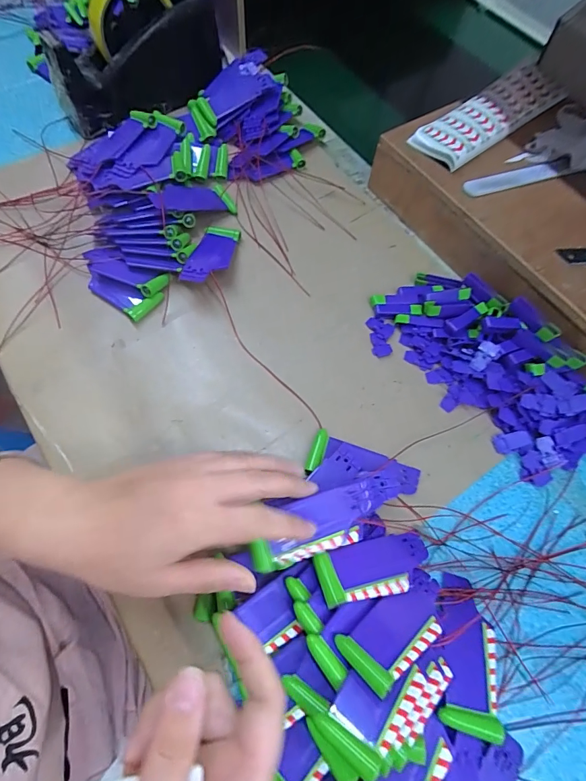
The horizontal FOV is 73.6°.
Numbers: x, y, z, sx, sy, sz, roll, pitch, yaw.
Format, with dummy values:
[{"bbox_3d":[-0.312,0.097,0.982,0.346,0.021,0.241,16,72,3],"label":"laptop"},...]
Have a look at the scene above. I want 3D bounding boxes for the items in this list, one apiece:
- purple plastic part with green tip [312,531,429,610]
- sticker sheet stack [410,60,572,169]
[{"bbox_3d":[0.059,0.124,0.275,0.087,0.012,0.036,-6,67,-26],"label":"purple plastic part with green tip"},{"bbox_3d":[0.202,-0.280,0.396,0.184,0.020,0.057,-34,73,-16],"label":"sticker sheet stack"}]

